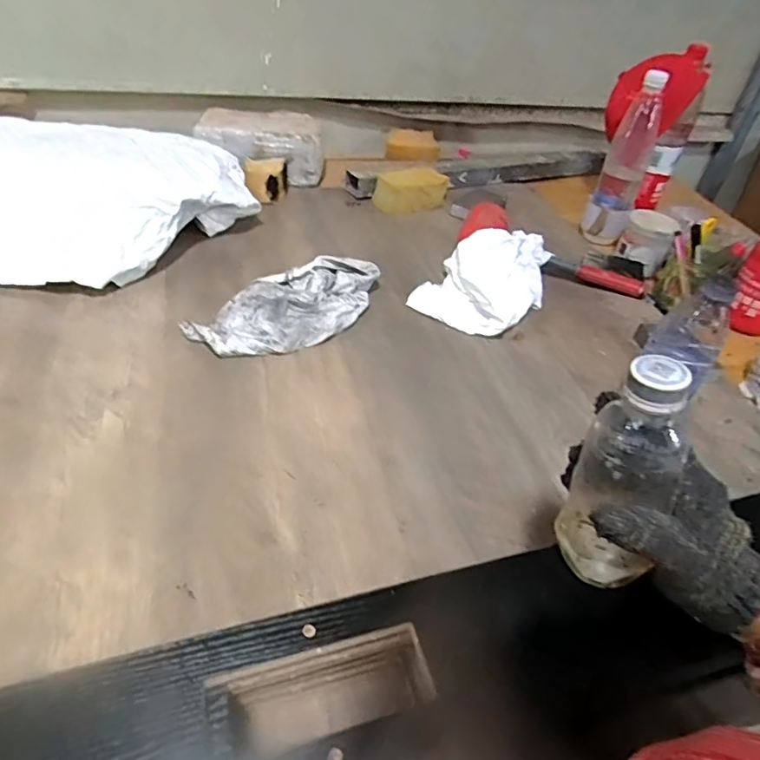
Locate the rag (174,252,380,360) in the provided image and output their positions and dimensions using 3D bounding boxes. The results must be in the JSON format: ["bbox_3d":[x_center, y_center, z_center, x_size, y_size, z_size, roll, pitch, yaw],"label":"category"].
[{"bbox_3d":[-0.110,-0.102,0.735,0.284,0.049,0.127,-32,56,-34],"label":"rag"}]

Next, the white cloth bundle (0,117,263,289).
[{"bbox_3d":[-0.488,-0.279,0.820,0.564,0.113,0.347,5,43,-3],"label":"white cloth bundle"}]

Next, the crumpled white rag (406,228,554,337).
[{"bbox_3d":[0.174,-0.171,0.816,0.152,0.094,0.242,33,49,24],"label":"crumpled white rag"}]

